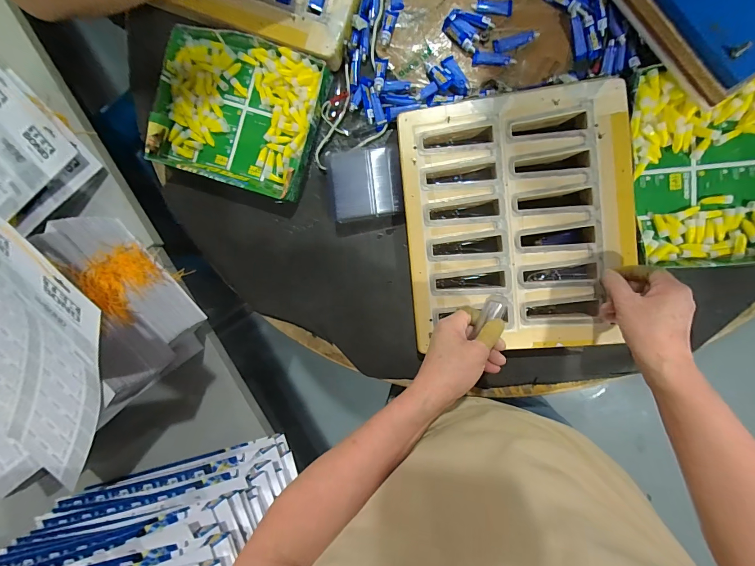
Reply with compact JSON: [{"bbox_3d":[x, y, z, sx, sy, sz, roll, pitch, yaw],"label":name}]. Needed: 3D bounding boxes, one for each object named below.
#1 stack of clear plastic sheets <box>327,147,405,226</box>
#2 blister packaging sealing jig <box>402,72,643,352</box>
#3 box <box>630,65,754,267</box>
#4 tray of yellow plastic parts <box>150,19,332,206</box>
[{"bbox_3d":[-0.015,-0.148,0.502,0.104,0.033,0.099,-5,95,8],"label":"stack of clear plastic sheets"},{"bbox_3d":[0.189,-0.082,0.467,0.287,0.044,0.332,-5,95,8],"label":"blister packaging sealing jig"},{"bbox_3d":[0.446,-0.150,0.431,0.214,0.048,0.249,-2,95,8],"label":"box"},{"bbox_3d":[-0.218,-0.262,0.515,0.256,0.036,0.216,18,98,6],"label":"tray of yellow plastic parts"}]

